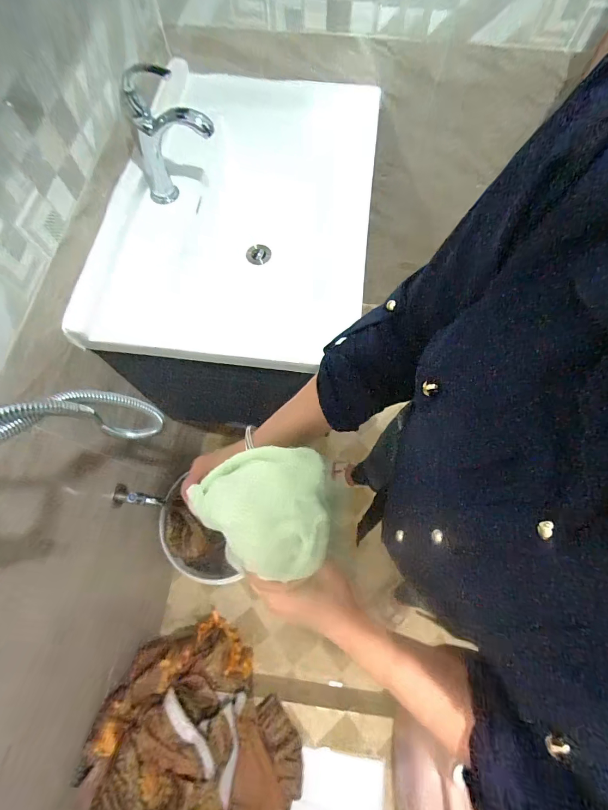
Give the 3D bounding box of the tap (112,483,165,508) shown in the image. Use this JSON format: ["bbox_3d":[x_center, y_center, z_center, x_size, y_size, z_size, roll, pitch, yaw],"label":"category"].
[{"bbox_3d":[-0.369,0.207,0.787,0.117,0.069,0.052,12,70,5],"label":"tap"}]

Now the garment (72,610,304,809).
[{"bbox_3d":[-0.252,0.769,0.824,0.382,0.277,0.416,0,69,1],"label":"garment"}]

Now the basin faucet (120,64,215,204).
[{"bbox_3d":[-0.235,-0.481,0.643,0.157,0.214,0.071,-5,69,-1],"label":"basin faucet"}]

